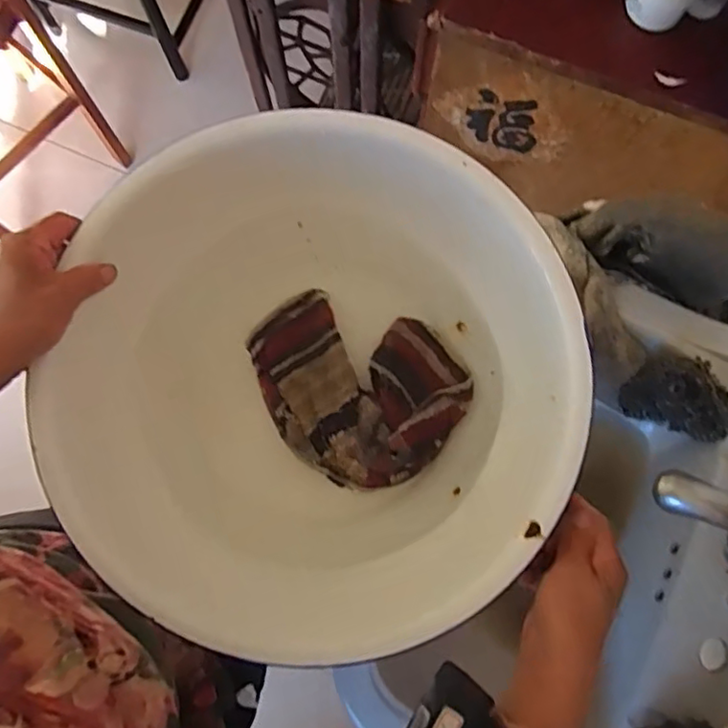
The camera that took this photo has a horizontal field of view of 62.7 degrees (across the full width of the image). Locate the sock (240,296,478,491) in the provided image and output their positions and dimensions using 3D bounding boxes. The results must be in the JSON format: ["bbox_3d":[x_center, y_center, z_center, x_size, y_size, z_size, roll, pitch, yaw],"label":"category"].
[{"bbox_3d":[-0.007,0.014,0.505,0.174,0.023,0.148,42,80,12],"label":"sock"}]

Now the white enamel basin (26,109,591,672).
[{"bbox_3d":[-0.037,0.018,0.483,0.381,0.142,0.391,-1,75,2],"label":"white enamel basin"}]

